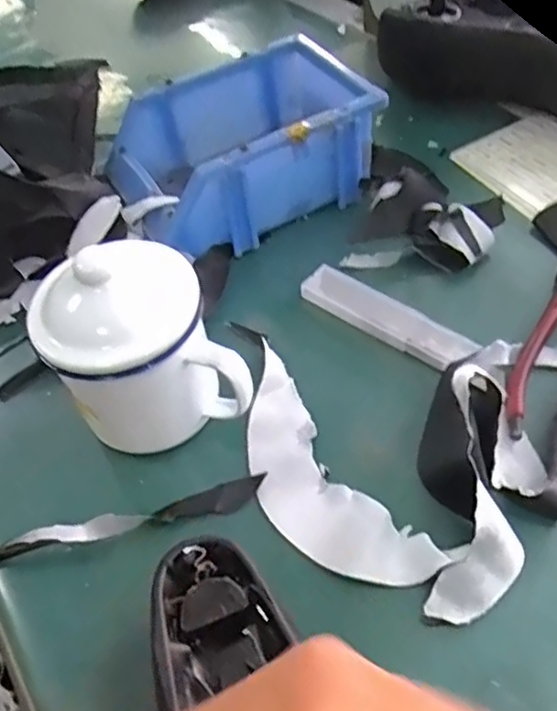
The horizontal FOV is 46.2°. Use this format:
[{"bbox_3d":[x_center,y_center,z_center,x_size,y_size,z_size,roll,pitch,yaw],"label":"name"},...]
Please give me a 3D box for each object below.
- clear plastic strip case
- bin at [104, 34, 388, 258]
[{"bbox_3d":[0.065,-0.024,0.400,0.110,0.013,0.029,33,62,29],"label":"clear plastic strip case"},{"bbox_3d":[-0.025,-0.151,0.470,0.175,0.071,0.120,-26,53,-14],"label":"bin"}]

